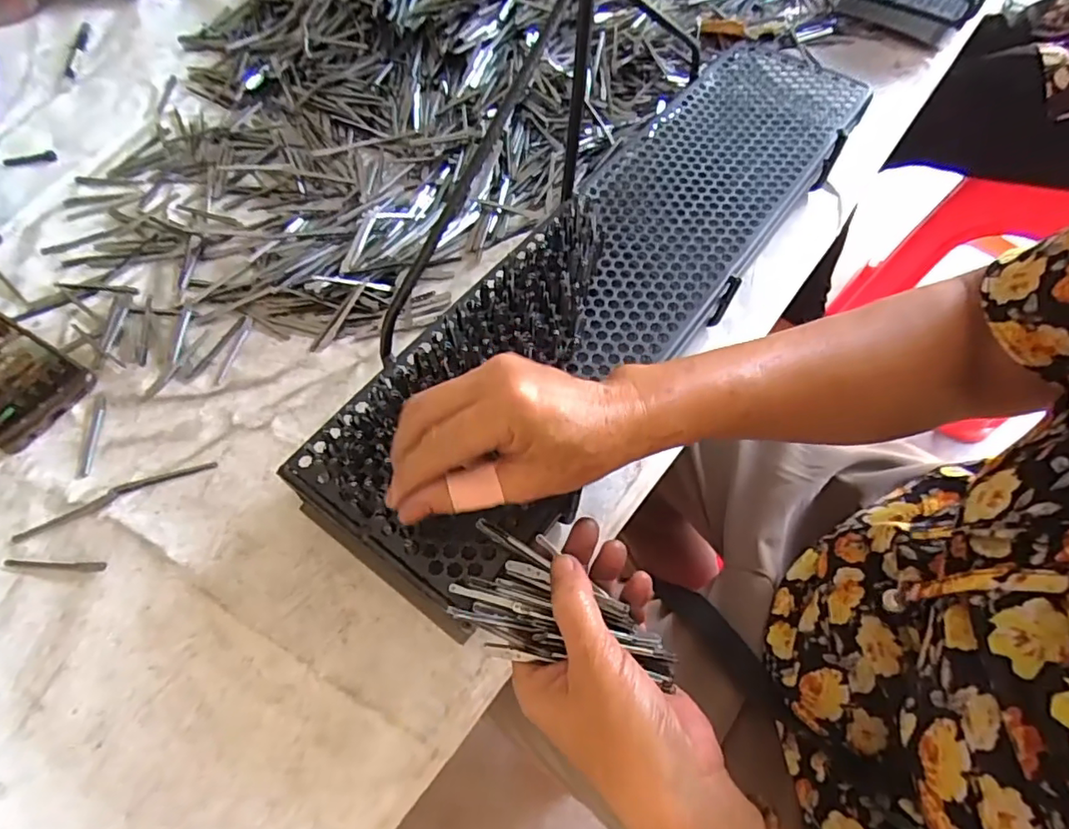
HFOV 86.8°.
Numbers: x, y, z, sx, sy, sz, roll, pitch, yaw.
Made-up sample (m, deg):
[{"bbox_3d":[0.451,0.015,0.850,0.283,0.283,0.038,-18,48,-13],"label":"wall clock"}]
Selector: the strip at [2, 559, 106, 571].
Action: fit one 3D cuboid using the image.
[{"bbox_3d":[-0.308,0.097,0.363,0.068,0.005,0.006,2,62,1],"label":"strip"}]

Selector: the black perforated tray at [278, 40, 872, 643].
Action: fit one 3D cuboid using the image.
[{"bbox_3d":[0.085,-0.129,0.435,0.151,0.038,0.599,34,64,16],"label":"black perforated tray"}]

